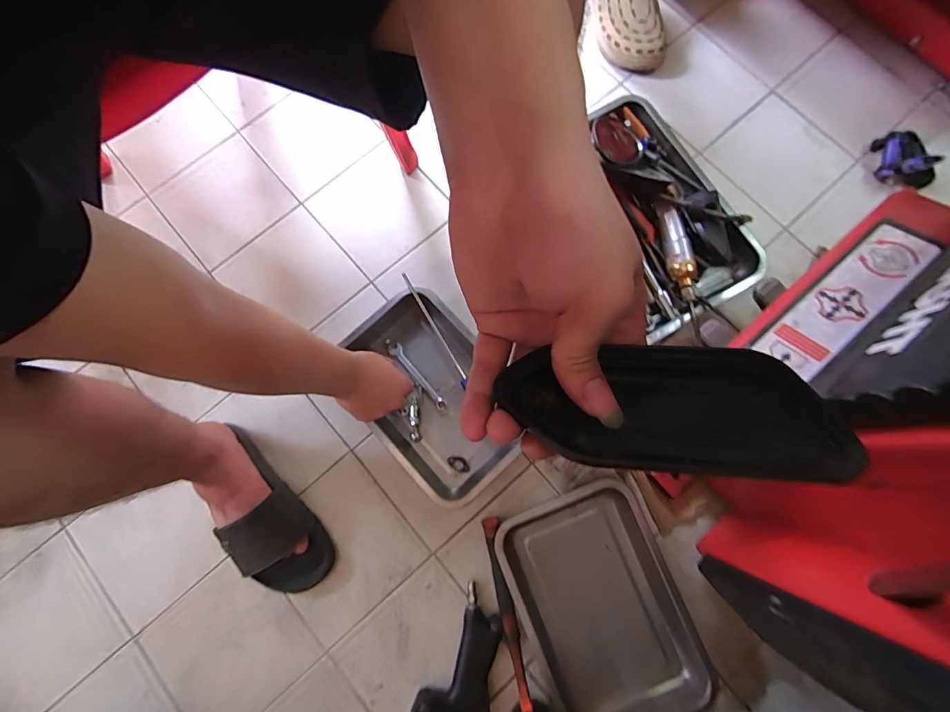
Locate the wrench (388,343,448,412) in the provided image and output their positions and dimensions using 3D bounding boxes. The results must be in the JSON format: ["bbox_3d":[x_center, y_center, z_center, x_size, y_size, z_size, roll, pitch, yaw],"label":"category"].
[{"bbox_3d":[-0.091,0.034,0.704,0.020,0.004,0.135,-40,80,-7],"label":"wrench"}]

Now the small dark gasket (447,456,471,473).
[{"bbox_3d":[-0.025,0.167,0.676,0.037,0.004,0.021,41,81,9],"label":"small dark gasket"}]

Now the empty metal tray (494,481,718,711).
[{"bbox_3d":[0.174,0.353,0.614,0.212,0.044,0.314,-21,78,-4],"label":"empty metal tray"}]

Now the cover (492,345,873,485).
[{"bbox_3d":[0.078,0.022,0.186,0.133,0.010,0.057,4,55,9],"label":"cover"}]

